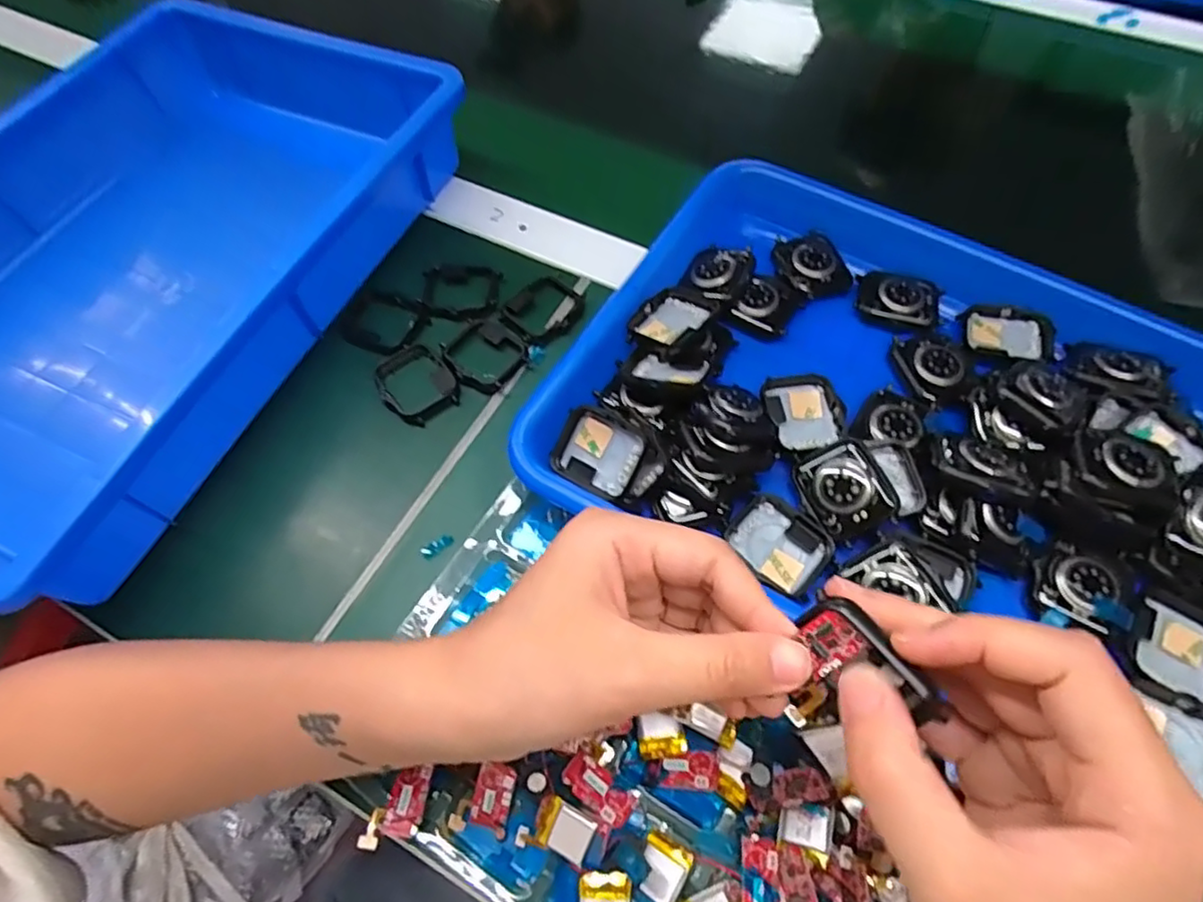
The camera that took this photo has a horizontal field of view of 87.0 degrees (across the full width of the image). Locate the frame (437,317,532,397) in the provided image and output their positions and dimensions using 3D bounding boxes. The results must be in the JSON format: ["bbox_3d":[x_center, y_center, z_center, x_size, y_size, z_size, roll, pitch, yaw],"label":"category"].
[{"bbox_3d":[-0.066,-0.054,0.359,0.043,0.010,0.041,38,68,19],"label":"frame"}]

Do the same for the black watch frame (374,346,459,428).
[{"bbox_3d":[-0.104,-0.038,0.353,0.038,0.010,0.049,-33,66,-16],"label":"black watch frame"}]

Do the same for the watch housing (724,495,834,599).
[{"bbox_3d":[0.080,0.041,0.285,0.042,0.010,0.031,39,68,19],"label":"watch housing"}]

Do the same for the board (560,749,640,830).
[{"bbox_3d":[-0.001,0.132,0.248,0.029,0.004,0.015,35,73,7],"label":"board"}]

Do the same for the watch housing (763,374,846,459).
[{"bbox_3d":[0.101,-0.017,0.314,0.035,0.013,0.043,-9,62,-5],"label":"watch housing"}]

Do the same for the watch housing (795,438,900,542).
[{"bbox_3d":[0.110,0.017,0.285,0.034,0.011,0.041,-32,68,10],"label":"watch housing"}]

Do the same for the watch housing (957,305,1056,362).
[{"bbox_3d":[0.219,-0.064,0.343,0.044,0.011,0.036,9,62,5],"label":"watch housing"}]

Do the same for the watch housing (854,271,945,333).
[{"bbox_3d":[0.163,-0.081,0.347,0.045,0.012,0.034,19,63,10],"label":"watch housing"}]

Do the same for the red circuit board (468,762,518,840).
[{"bbox_3d":[-0.043,0.137,0.250,0.016,0.004,0.029,12,101,1],"label":"red circuit board"}]

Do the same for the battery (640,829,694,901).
[{"bbox_3d":[0.023,0.157,0.237,0.018,0.005,0.020,25,64,14],"label":"battery"}]

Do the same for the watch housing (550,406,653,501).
[{"bbox_3d":[0.000,0.001,0.296,0.044,0.008,0.034,27,95,24],"label":"watch housing"}]

